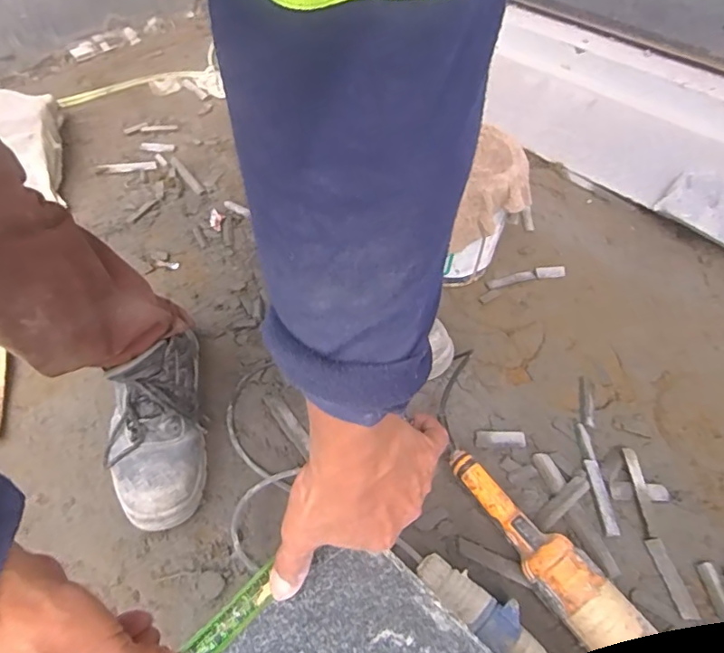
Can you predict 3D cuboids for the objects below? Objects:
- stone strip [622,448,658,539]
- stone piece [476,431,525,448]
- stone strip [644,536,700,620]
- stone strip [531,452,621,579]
[{"bbox_3d":[0.355,0.208,0.669,0.016,0.005,0.118,-6,48,12],"label":"stone strip"},{"bbox_3d":[0.186,0.153,0.708,0.067,0.012,0.020,1,53,-1],"label":"stone piece"},{"bbox_3d":[0.354,0.288,0.604,0.019,0.010,0.086,-6,54,-6],"label":"stone strip"},{"bbox_3d":[0.260,0.226,0.647,0.029,0.007,0.161,-17,56,-14],"label":"stone strip"}]

